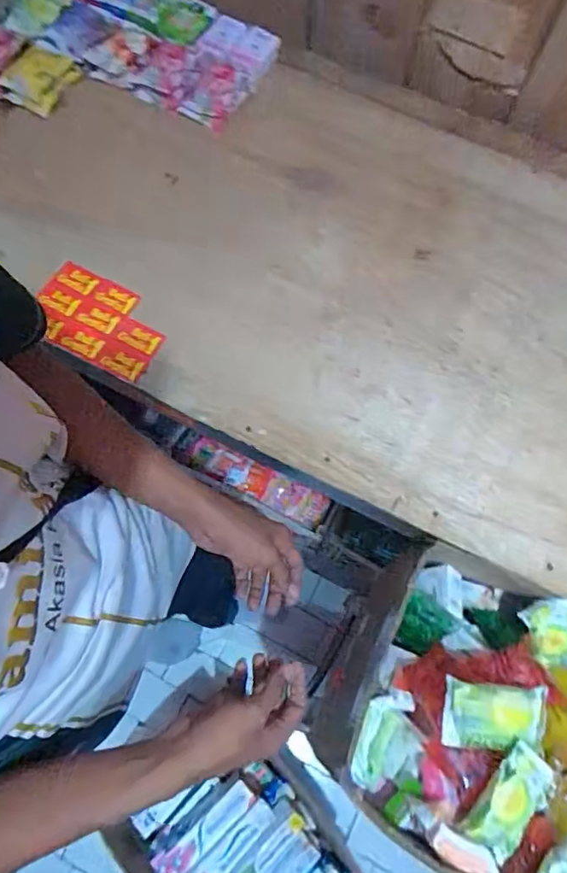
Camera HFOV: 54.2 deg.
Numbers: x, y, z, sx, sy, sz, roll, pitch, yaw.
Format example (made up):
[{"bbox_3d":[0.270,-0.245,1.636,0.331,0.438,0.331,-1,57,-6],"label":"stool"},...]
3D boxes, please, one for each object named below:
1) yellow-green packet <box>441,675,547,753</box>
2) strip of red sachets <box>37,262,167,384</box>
[{"bbox_3d":[0.218,0.285,0.560,0.100,0.038,0.064,8,69,1],"label":"yellow-green packet"},{"bbox_3d":[-0.238,-0.149,0.715,0.173,0.009,0.112,24,71,5],"label":"strip of red sachets"}]

